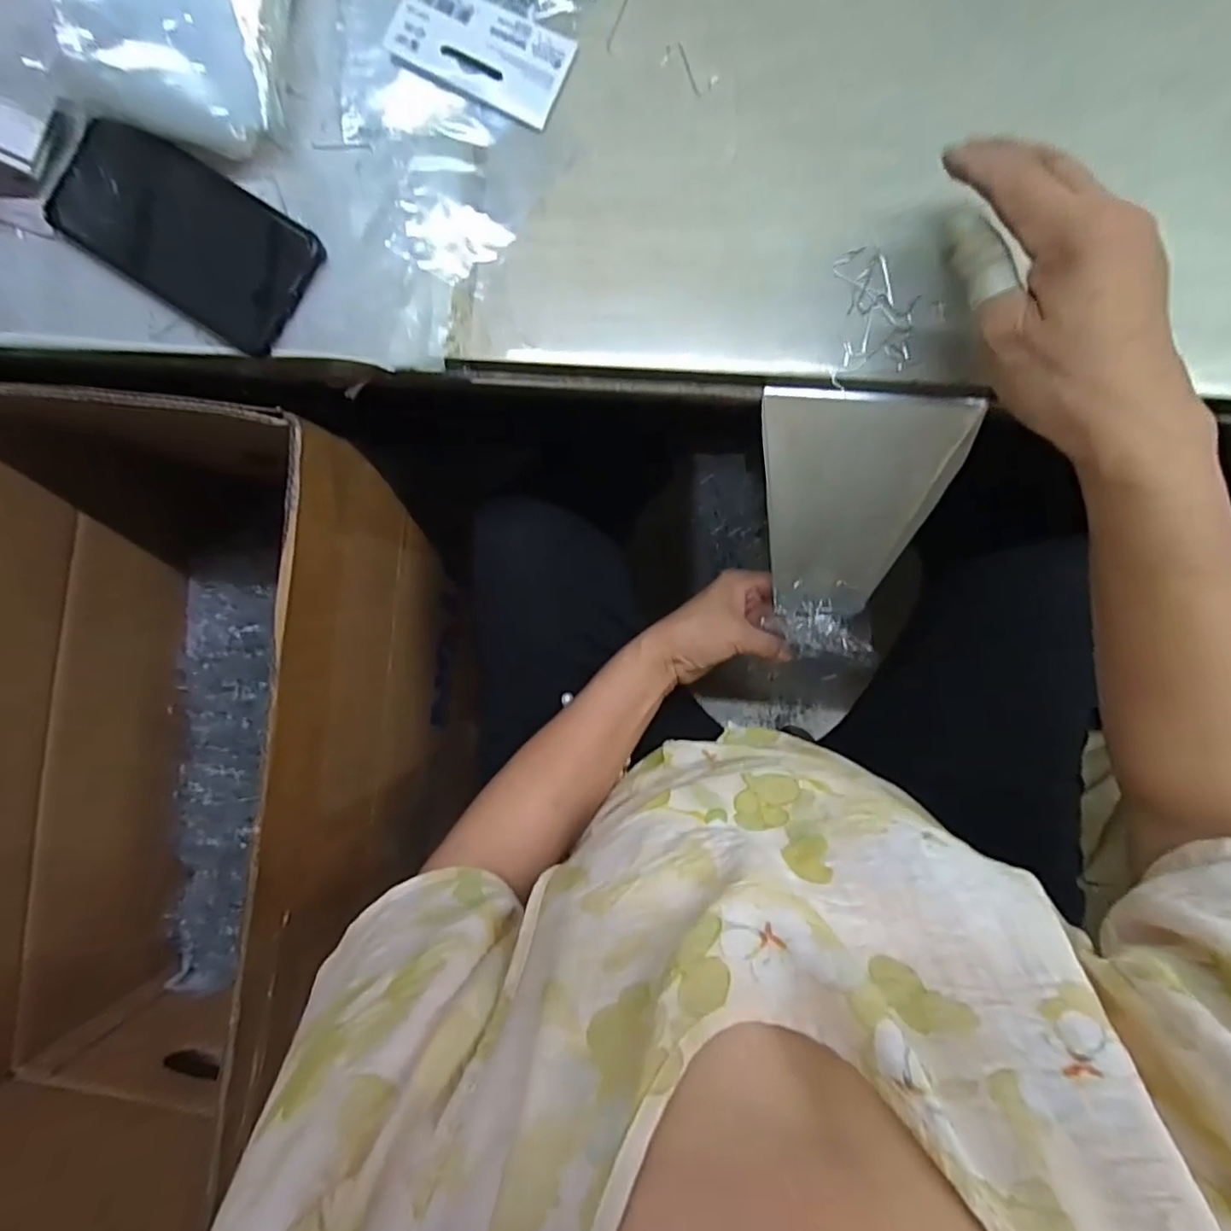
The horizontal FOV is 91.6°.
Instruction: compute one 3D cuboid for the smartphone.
[{"bbox_3d":[-0.259,-0.229,0.357,0.165,0.014,0.077,33,94,6],"label":"smartphone"}]

